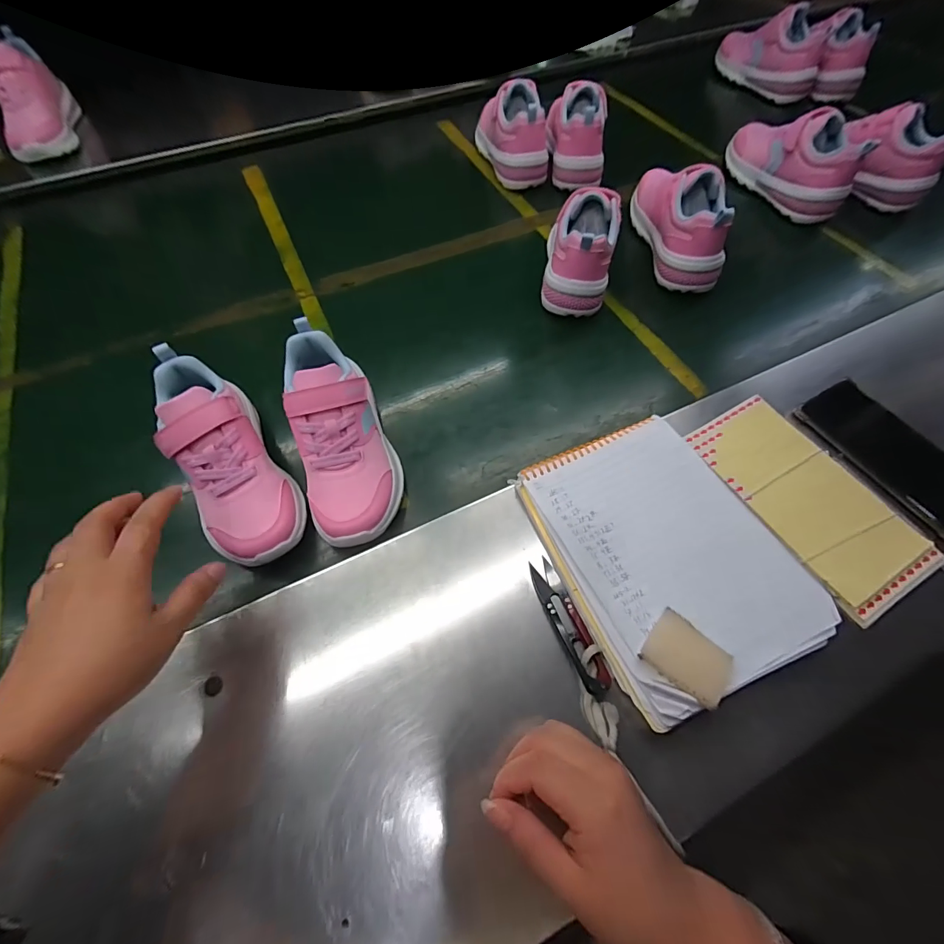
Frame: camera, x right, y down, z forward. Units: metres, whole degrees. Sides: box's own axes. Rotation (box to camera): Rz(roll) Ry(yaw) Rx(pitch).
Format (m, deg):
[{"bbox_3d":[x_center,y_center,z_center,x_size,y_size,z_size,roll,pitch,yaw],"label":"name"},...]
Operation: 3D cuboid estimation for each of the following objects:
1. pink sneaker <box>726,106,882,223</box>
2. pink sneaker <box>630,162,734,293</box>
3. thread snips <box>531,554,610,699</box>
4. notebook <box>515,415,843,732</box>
[{"bbox_3d":[0.460,-0.449,0.599,0.068,0.108,0.197,-20,65,-14],"label":"pink sneaker"},{"bbox_3d":[0.265,-0.333,0.532,0.061,0.096,0.193,-6,62,-7],"label":"pink sneaker"},{"bbox_3d":[0.073,0.114,0.316,0.023,0.019,0.101,-18,64,-13],"label":"thread snips"},{"bbox_3d":[0.150,0.058,0.336,0.160,0.012,0.213,-23,62,-7],"label":"notebook"}]

